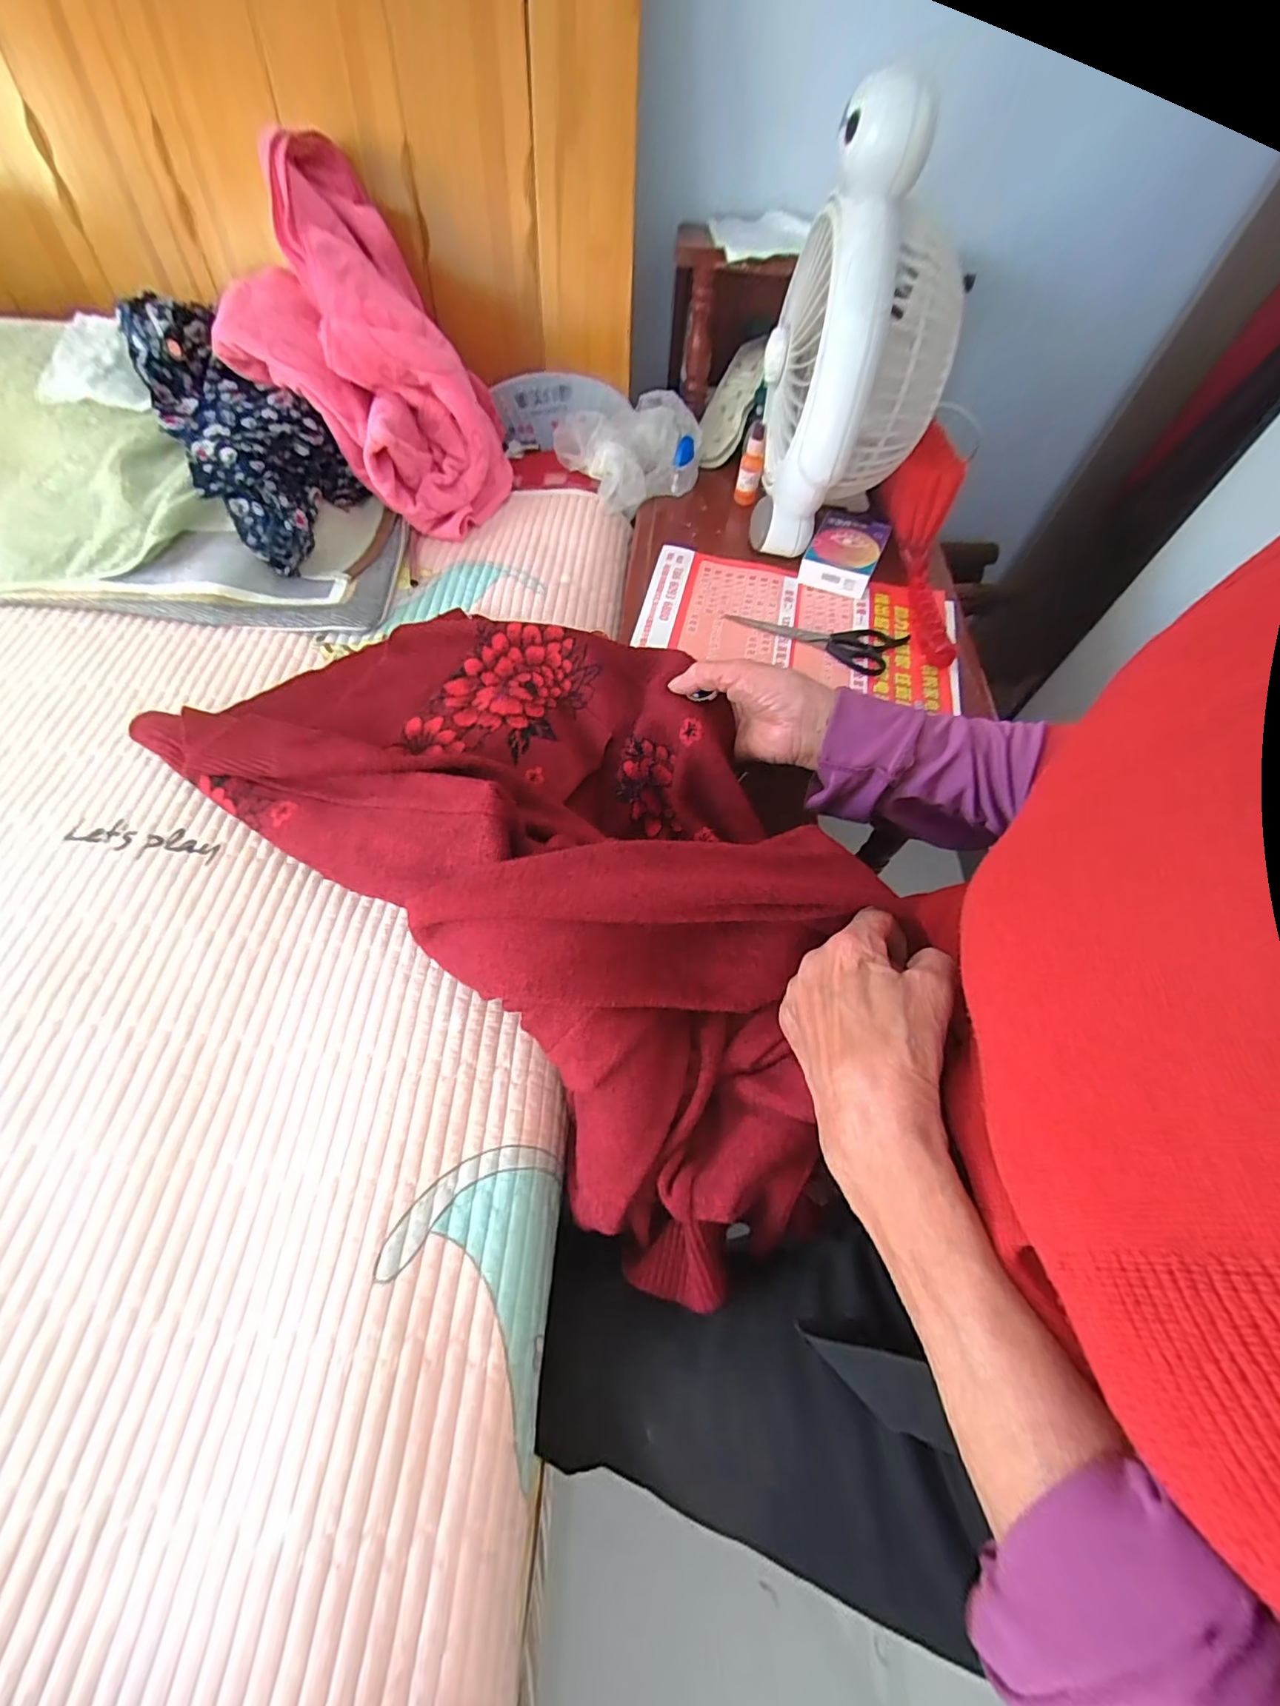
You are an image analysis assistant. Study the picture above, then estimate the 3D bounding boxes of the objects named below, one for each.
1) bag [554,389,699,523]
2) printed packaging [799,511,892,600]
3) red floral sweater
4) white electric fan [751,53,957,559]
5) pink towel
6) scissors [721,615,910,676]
[{"bbox_3d":[-0.004,-0.457,0.635,0.143,0.062,0.133,-25,64,-16],"label":"bag"},{"bbox_3d":[0.210,-0.308,0.573,0.065,0.029,0.109,24,62,11],"label":"printed packaging"},{"bbox_3d":[-0.072,-0.037,0.389,0.503,0.125,0.290,39,66,18],"label":"red floral sweater"},{"bbox_3d":[0.187,-0.422,0.491,0.144,0.278,0.159,14,60,6],"label":"white electric fan"},{"bbox_3d":[-0.250,-0.481,0.543,0.206,0.214,0.213,17,61,7],"label":"pink towel"},{"bbox_3d":[0.162,-0.206,0.524,0.158,0.006,0.058,23,62,11],"label":"scissors"}]

